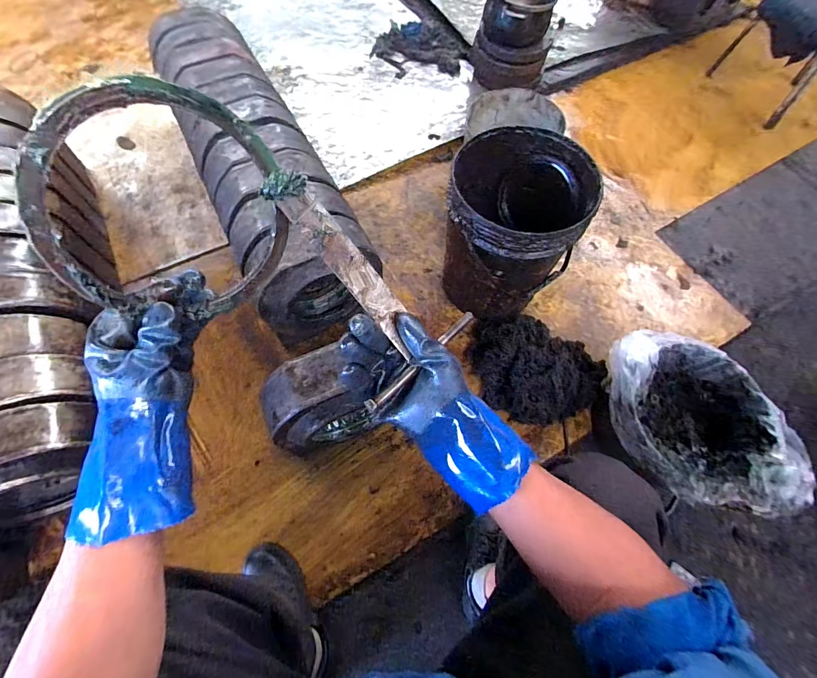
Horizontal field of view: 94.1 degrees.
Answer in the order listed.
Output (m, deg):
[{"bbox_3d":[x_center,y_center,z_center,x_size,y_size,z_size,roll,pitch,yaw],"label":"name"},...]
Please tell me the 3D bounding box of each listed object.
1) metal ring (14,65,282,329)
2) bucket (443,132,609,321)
[{"bbox_3d":[-0.200,-0.111,0.332,0.011,0.192,0.187,35,114,41],"label":"metal ring"},{"bbox_3d":[0.239,-0.260,0.955,0.300,0.372,0.304,-4,64,-2],"label":"bucket"}]

